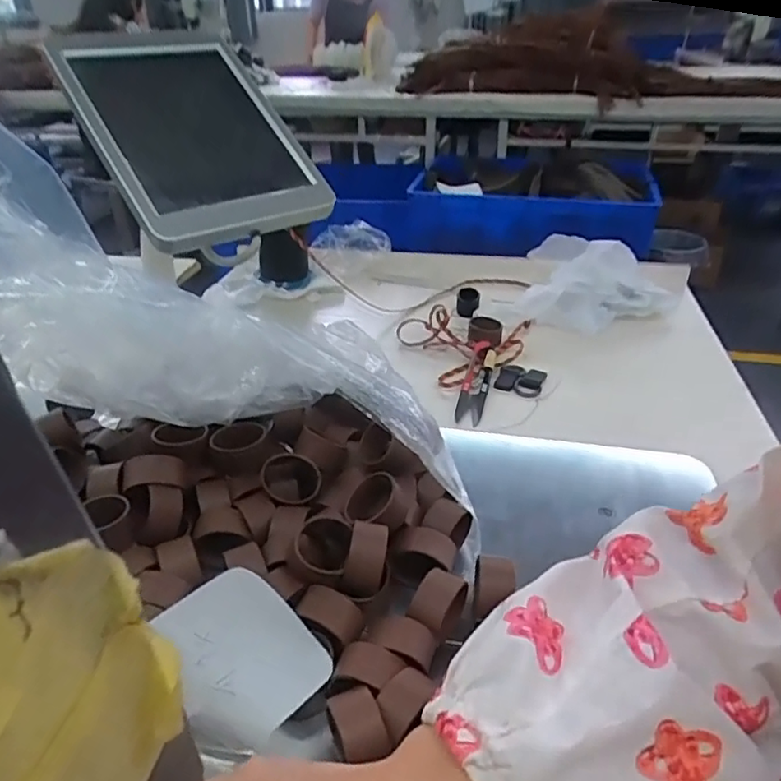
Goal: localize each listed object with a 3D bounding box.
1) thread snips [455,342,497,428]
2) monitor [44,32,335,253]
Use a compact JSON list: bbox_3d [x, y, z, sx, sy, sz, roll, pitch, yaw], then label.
[{"bbox_3d":[0.073,-0.011,0.509,0.023,0.016,0.105,9,34,13],"label":"thread snips"},{"bbox_3d":[-0.153,-0.200,0.455,0.145,0.027,0.213,-25,75,-34],"label":"monitor"}]

